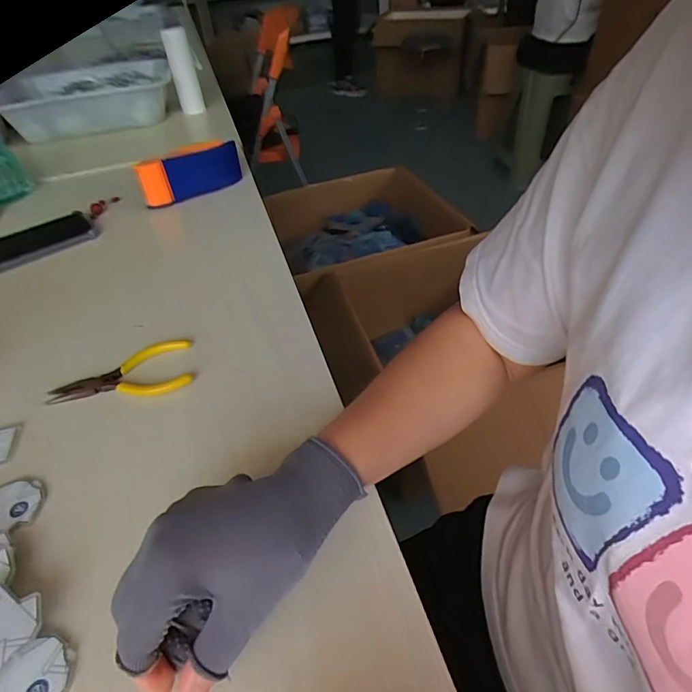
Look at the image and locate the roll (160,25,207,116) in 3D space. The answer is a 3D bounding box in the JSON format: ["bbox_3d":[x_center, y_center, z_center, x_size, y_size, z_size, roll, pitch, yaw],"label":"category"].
[{"bbox_3d":[-0.321,-0.540,0.923,0.051,0.040,0.276,-16,5,-10],"label":"roll"}]

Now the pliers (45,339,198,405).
[{"bbox_3d":[-0.204,0.028,0.420,0.125,0.008,0.062,-14,44,-9],"label":"pliers"}]

